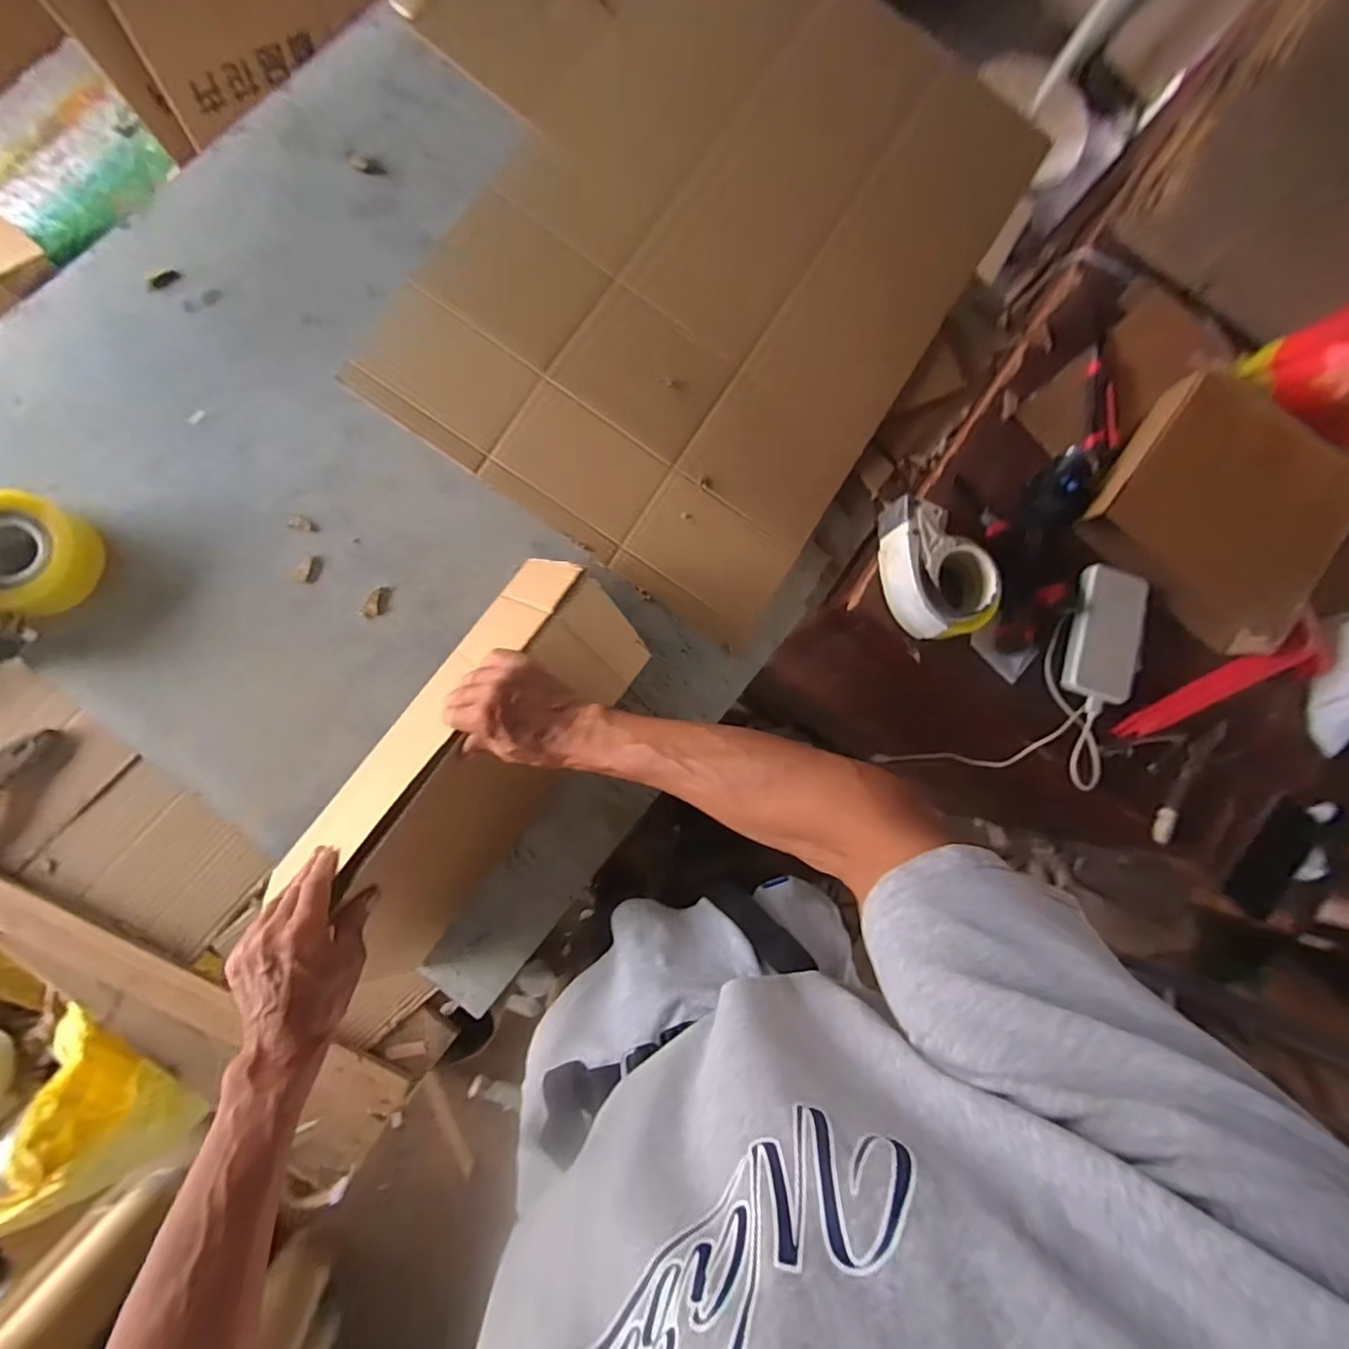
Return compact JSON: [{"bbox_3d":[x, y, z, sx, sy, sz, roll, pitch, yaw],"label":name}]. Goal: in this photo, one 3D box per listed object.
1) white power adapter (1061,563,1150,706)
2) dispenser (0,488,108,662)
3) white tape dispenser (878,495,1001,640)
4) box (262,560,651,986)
[{"bbox_3d":[0.542,-0.052,0.715,0.080,0.026,0.169,15,83,-6],"label":"white power adapter"},{"bbox_3d":[-0.710,-0.106,0.601,0.131,0.077,0.178,14,83,-6],"label":"dispenser"},{"bbox_3d":[0.315,-0.126,0.679,0.111,0.065,0.162,-6,86,-7],"label":"white tape dispenser"},{"bbox_3d":[-0.208,0.063,0.599,0.189,0.178,0.405,37,82,-3],"label":"box"}]

